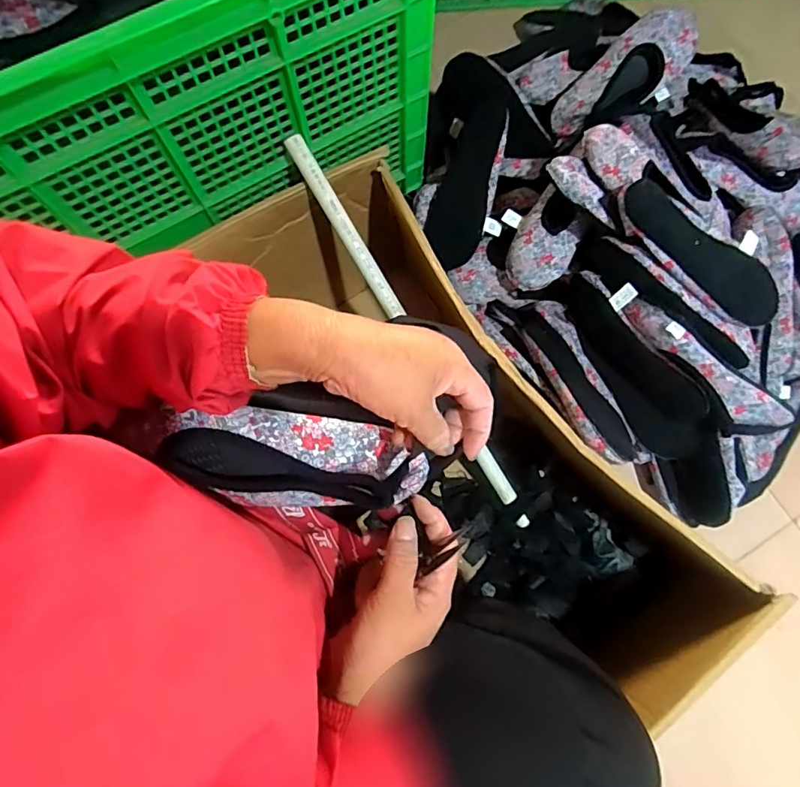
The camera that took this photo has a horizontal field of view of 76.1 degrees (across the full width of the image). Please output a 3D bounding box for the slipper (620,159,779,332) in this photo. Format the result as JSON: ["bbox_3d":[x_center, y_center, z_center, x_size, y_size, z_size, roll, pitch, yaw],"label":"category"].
[{"bbox_3d":[0.392,-0.180,0.669,0.260,0.037,0.085,37,78,-6],"label":"slipper"}]

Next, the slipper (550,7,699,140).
[{"bbox_3d":[0.349,-0.491,0.796,0.247,0.059,0.101,-35,76,7],"label":"slipper"}]

